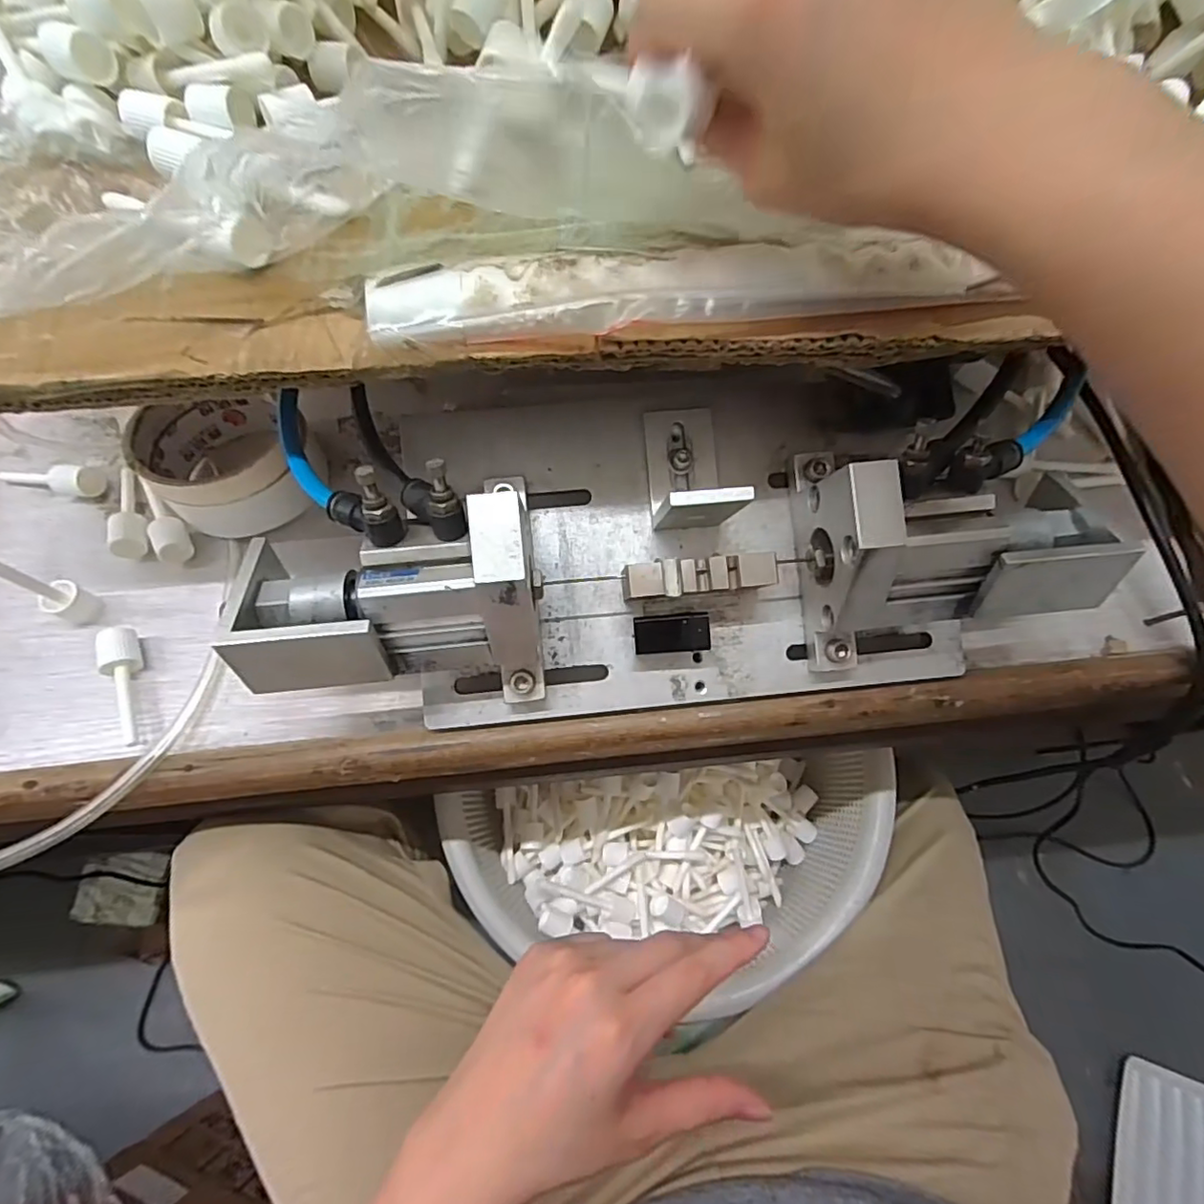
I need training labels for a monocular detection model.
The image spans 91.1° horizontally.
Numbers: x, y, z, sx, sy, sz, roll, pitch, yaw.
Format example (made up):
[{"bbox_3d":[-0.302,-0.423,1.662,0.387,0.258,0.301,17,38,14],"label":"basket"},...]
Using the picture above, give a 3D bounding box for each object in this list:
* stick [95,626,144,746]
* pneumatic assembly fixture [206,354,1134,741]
[{"bbox_3d":[-0.252,0.042,0.313,0.015,0.014,0.070,-26,71,-10],"label":"stick"},{"bbox_3d":[0.033,-0.029,0.290,0.377,0.105,0.145,-5,69,-3],"label":"pneumatic assembly fixture"}]

